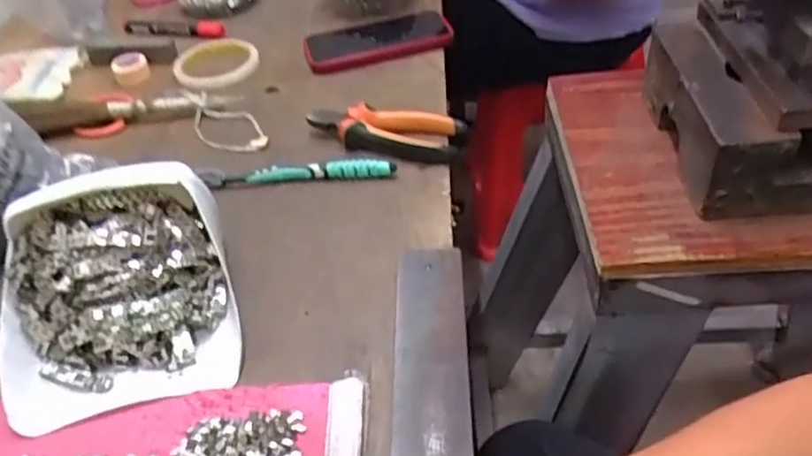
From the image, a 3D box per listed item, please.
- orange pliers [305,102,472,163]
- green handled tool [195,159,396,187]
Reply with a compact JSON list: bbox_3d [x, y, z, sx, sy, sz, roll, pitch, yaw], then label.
[{"bbox_3d":[-0.021,-0.092,0.637,0.152,0.031,0.053,9,45,16],"label":"orange pliers"},{"bbox_3d":[-0.098,-0.049,0.613,0.175,0.018,0.013,-4,43,2],"label":"green handled tool"}]

